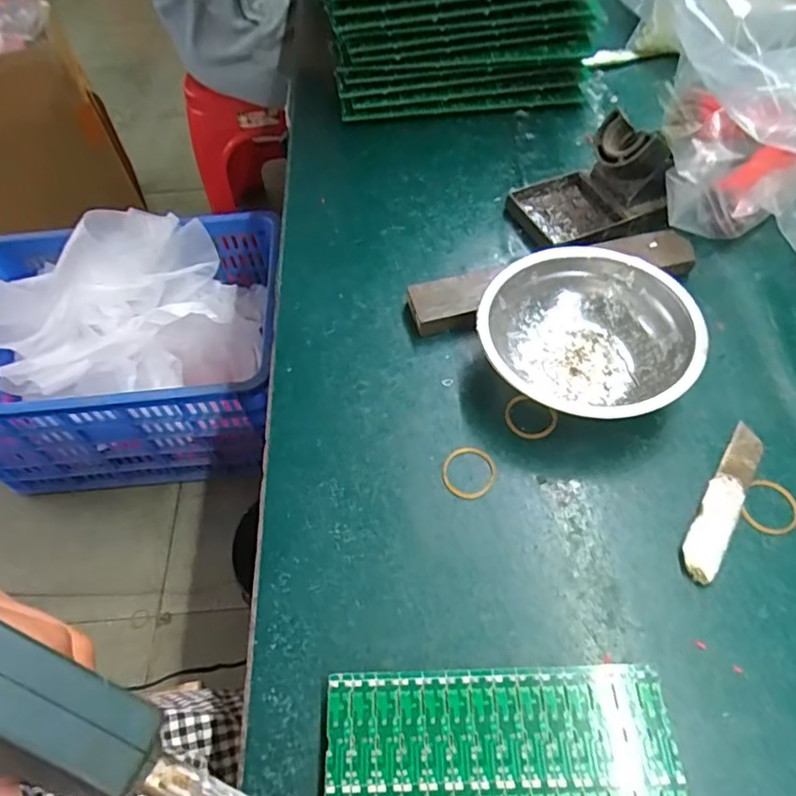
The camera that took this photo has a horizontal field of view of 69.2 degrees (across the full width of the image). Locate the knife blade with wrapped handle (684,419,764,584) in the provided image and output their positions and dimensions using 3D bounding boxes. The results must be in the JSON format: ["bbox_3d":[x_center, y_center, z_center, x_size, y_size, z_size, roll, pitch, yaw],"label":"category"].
[{"bbox_3d":[0.179,0.055,0.317,0.018,0.004,0.102,28,61,18],"label":"knife blade with wrapped handle"}]

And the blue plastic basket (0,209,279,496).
[{"bbox_3d":[-0.519,-0.093,1.060,0.571,0.324,0.389,-6,56,0],"label":"blue plastic basket"}]

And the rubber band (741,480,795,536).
[{"bbox_3d":[0.203,0.060,0.313,0.027,0.004,0.032,32,62,20],"label":"rubber band"}]

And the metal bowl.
[{"bbox_3d":[0.114,-0.037,0.357,0.122,0.047,0.116,-2,56,3],"label":"metal bowl"}]

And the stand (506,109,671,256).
[{"bbox_3d":[0.143,-0.161,0.429,0.104,0.066,0.073,-21,58,-11],"label":"stand"}]

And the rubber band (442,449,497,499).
[{"bbox_3d":[0.041,0.042,0.333,0.032,0.004,0.030,-39,64,-22],"label":"rubber band"}]

